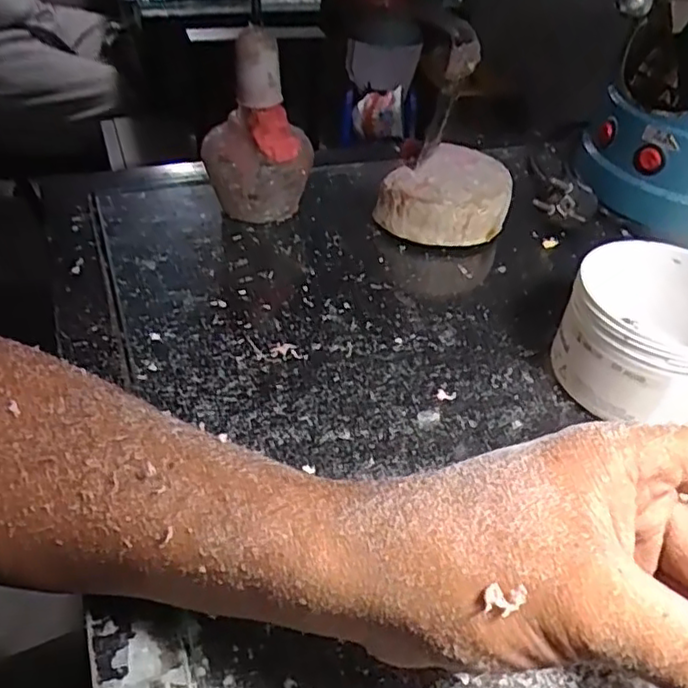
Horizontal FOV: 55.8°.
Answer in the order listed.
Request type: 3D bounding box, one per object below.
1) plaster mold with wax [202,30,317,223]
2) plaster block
[{"bbox_3d":[-0.059,-0.141,0.432,0.058,0.121,0.054,-18,47,-24],"label":"plaster mold with wax"},{"bbox_3d":[0.073,-0.106,0.465,0.088,0.044,0.091,15,43,10],"label":"plaster block"}]

